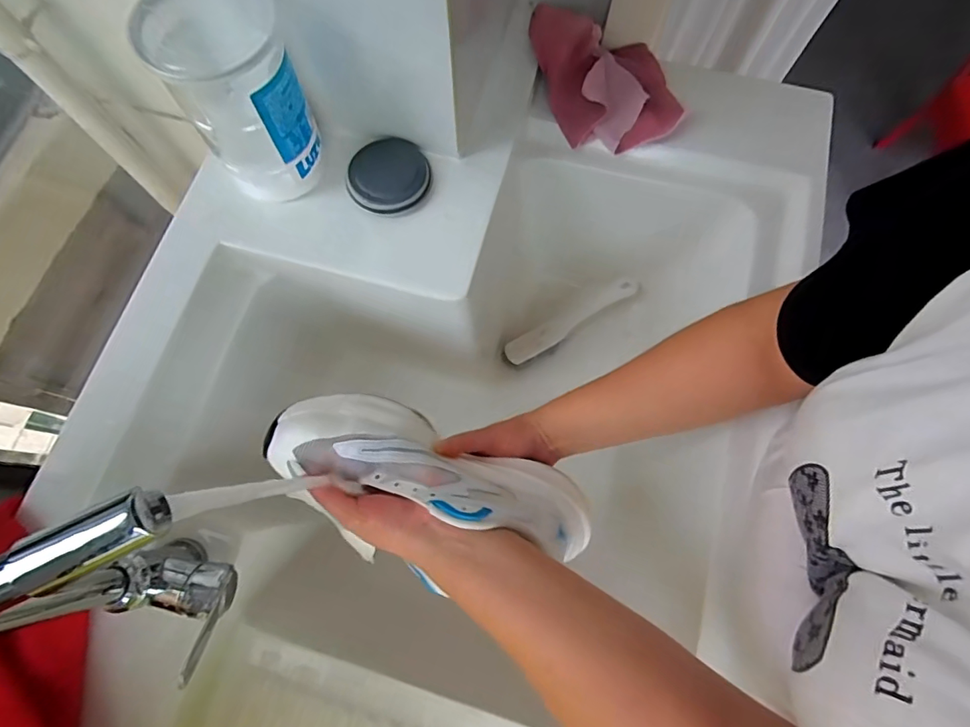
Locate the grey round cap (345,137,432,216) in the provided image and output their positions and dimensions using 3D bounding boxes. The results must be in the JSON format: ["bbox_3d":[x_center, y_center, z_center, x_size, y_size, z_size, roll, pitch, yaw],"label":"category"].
[{"bbox_3d":[-0.093,-0.185,0.479,0.076,0.014,0.083,0,73,-1],"label":"grey round cap"}]

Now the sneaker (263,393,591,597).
[{"bbox_3d":[-0.039,0.098,0.401,0.284,0.087,0.107,18,74,-4],"label":"sneaker"}]

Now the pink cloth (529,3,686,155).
[{"bbox_3d":[0.133,-0.313,0.534,0.126,0.040,0.160,-23,96,0],"label":"pink cloth"}]

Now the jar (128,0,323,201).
[{"bbox_3d":[-0.203,-0.230,0.425,0.096,0.158,0.106,-12,74,-4],"label":"jar"}]

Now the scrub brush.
[{"bbox_3d":[0.120,-0.056,0.683,0.201,0.024,0.035,-32,76,4],"label":"scrub brush"}]

